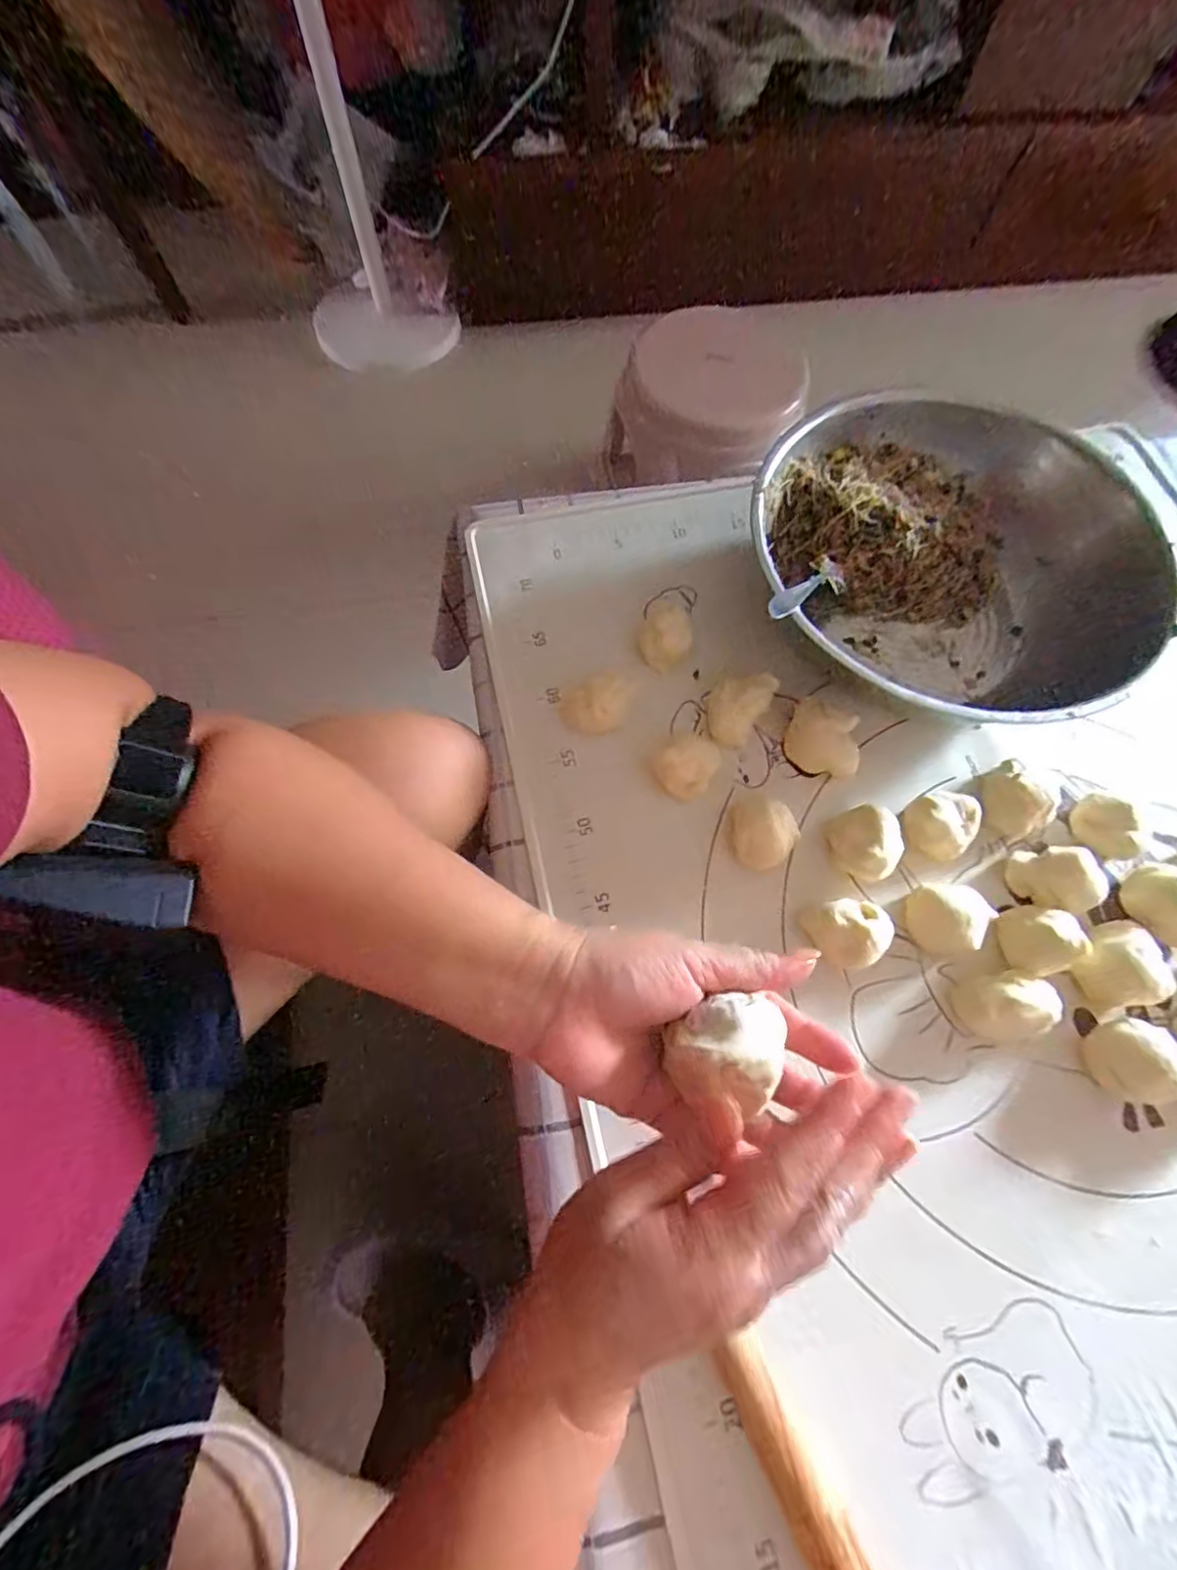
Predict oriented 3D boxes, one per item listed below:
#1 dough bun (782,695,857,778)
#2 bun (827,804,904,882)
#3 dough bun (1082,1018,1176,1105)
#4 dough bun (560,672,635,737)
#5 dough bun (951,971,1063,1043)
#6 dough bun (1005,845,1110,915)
[{"bbox_3d":[0.157,-0.031,0.384,0.047,0.028,0.037,16,70,5],"label":"dough bun"},{"bbox_3d":[0.170,0.035,0.353,0.038,0.029,0.043,-28,72,-11],"label":"bun"},{"bbox_3d":[0.303,0.153,0.319,0.034,0.027,0.042,5,69,1],"label":"dough bun"},{"bbox_3d":[0.008,-0.053,0.391,0.049,0.032,0.034,-15,70,-7],"label":"dough bun"},{"bbox_3d":[0.241,0.126,0.329,0.051,0.024,0.035,-10,70,-5],"label":"dough bun"},{"bbox_3d":[0.289,0.059,0.356,0.042,0.025,0.038,-1,69,-1],"label":"dough bun"}]

